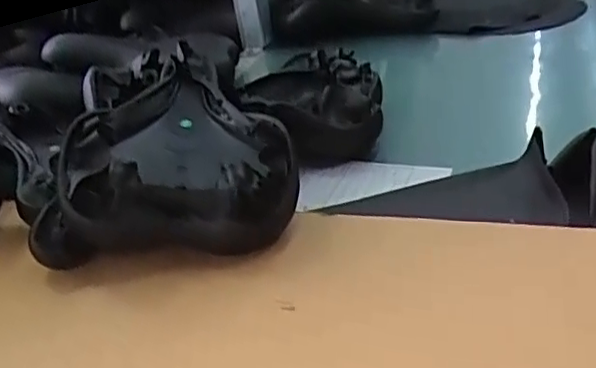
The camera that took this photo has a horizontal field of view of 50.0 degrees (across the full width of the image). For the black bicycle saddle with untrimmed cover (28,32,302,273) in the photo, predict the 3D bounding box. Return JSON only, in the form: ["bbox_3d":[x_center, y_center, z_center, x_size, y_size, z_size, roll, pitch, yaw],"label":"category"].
[{"bbox_3d":[-0.103,-0.030,0.533,0.187,0.103,0.220,-8,29,0],"label":"black bicycle saddle with untrimmed cover"}]

